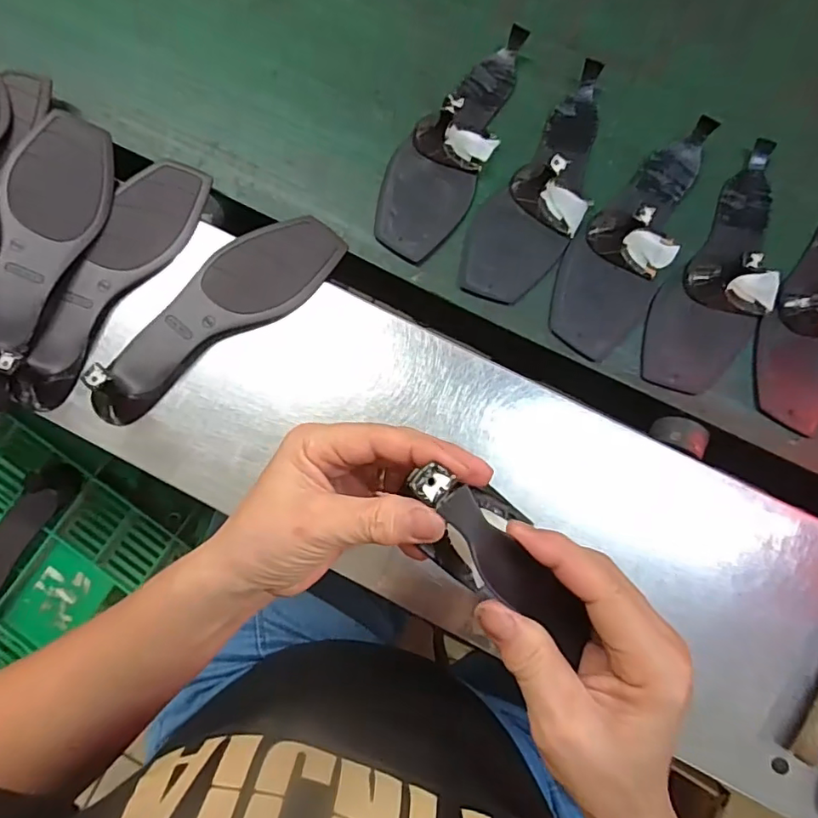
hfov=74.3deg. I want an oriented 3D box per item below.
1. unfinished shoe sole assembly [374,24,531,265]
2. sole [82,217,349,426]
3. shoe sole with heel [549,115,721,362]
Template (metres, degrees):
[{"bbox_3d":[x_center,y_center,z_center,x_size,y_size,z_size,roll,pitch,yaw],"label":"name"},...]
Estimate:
[{"bbox_3d":[0.037,-0.239,0.459,0.078,0.047,0.231,24,80,7],"label":"unfinished shoe sole assembly"},{"bbox_3d":[-0.155,-0.083,0.413,0.225,0.039,0.072,-37,79,-6],"label":"sole"},{"bbox_3d":[0.189,-0.151,0.439,0.077,0.048,0.226,30,81,8],"label":"shoe sole with heel"}]

